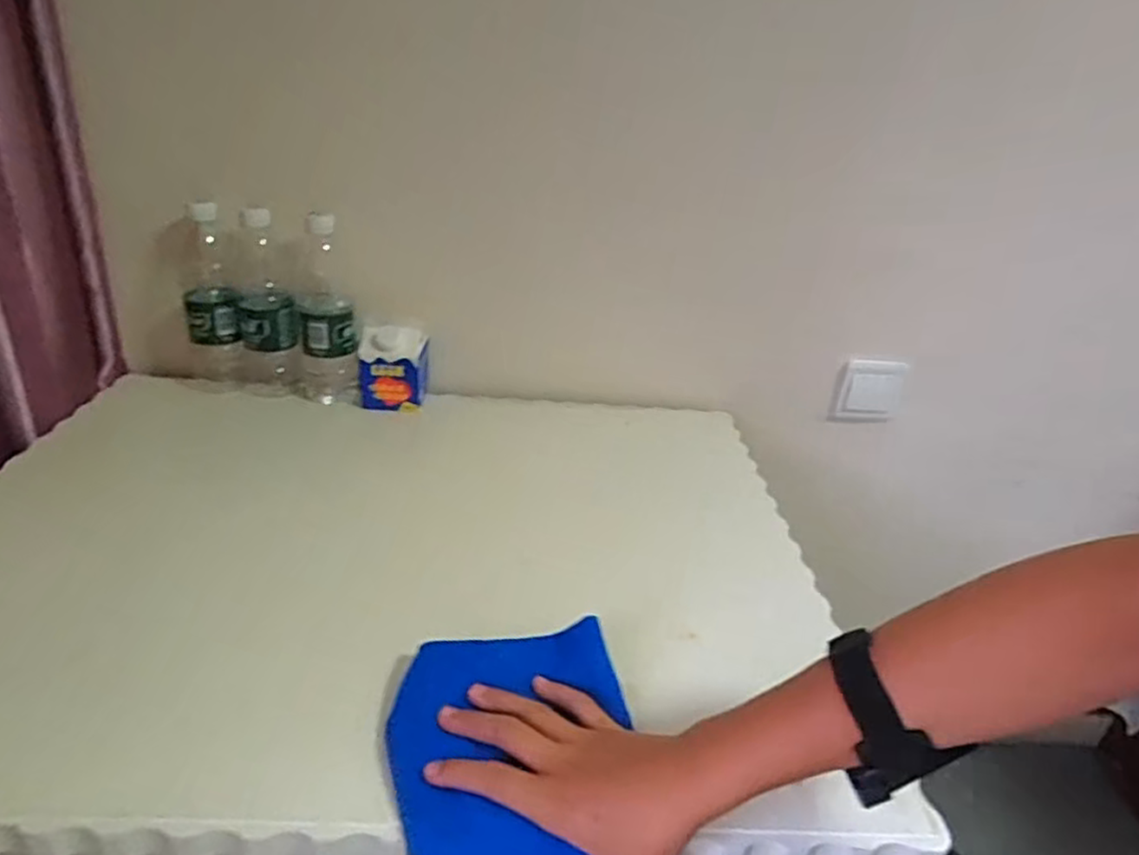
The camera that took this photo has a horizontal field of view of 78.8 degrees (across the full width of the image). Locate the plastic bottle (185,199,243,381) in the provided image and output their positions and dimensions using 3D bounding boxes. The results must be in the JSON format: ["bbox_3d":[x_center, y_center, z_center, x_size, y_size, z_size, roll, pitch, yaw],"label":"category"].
[{"bbox_3d":[-0.437,-0.154,0.836,0.064,0.217,0.083,-10,31,-27],"label":"plastic bottle"}]

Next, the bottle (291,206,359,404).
[{"bbox_3d":[-0.298,-0.139,0.838,0.071,0.225,0.066,-8,30,-22],"label":"bottle"}]

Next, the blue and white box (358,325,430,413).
[{"bbox_3d":[-0.217,-0.074,0.858,0.081,0.096,0.041,2,28,-4],"label":"blue and white box"}]

